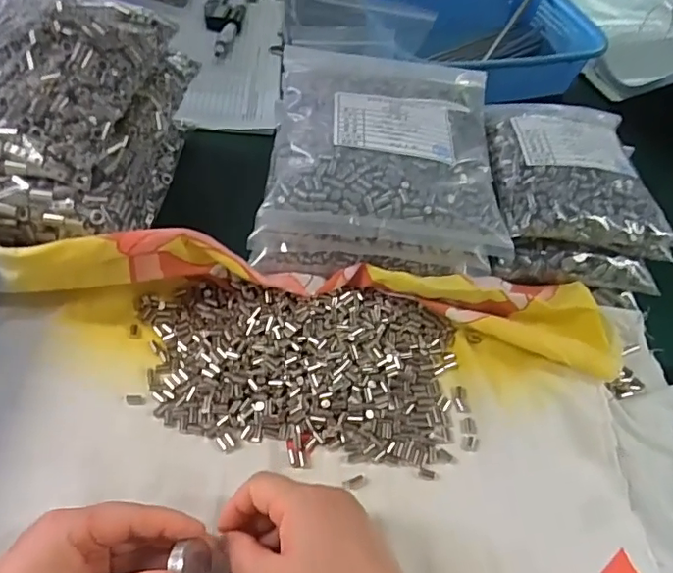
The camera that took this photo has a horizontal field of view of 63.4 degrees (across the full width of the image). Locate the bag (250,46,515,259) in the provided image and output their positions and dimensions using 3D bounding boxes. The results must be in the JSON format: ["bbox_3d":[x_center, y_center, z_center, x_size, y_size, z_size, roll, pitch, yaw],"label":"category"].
[{"bbox_3d":[0.041,-0.126,0.468,0.196,0.056,0.212,8,52,-2],"label":"bag"}]

